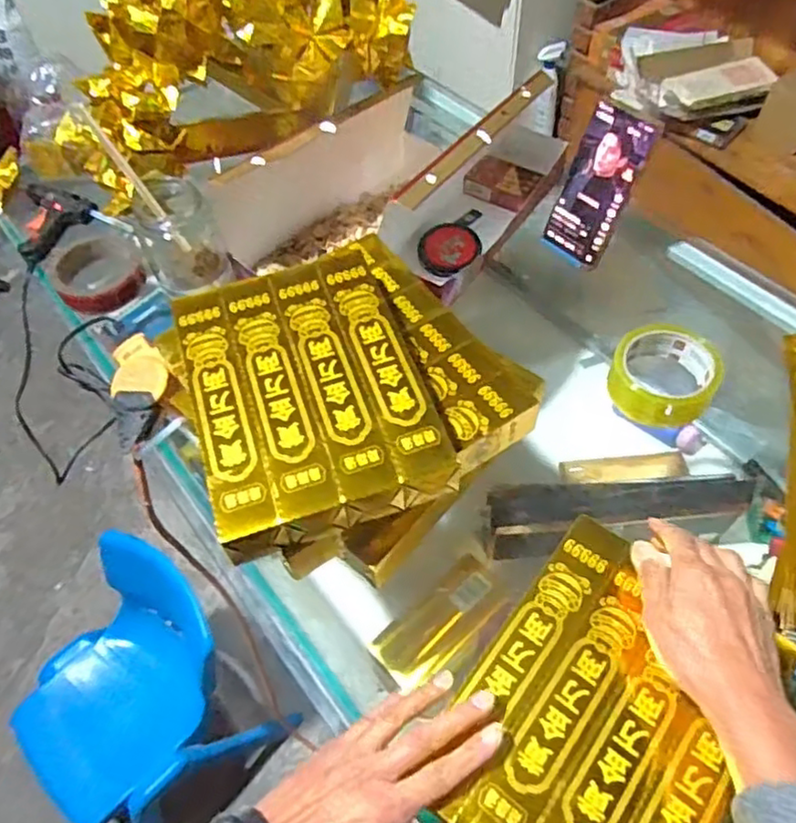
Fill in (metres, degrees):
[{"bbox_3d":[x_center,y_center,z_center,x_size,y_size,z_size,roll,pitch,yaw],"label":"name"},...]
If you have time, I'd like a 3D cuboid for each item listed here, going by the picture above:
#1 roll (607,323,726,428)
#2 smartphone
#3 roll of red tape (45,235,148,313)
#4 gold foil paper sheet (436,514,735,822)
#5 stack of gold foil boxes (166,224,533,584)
[{"bbox_3d":[0.249,-0.034,0.624,0.093,0.047,0.087,-2,56,2],"label":"roll"},{"bbox_3d":[0.205,-0.228,0.689,0.072,0.156,0.014,37,40,25],"label":"smartphone"},{"bbox_3d":[-0.345,-0.160,0.766,0.097,0.039,0.112,-38,62,-20],"label":"roll of red tape"},{"bbox_3d":[0.135,0.199,0.437,0.162,0.009,0.220,32,63,22],"label":"gold foil paper sheet"},{"bbox_3d":[-0.041,-0.019,0.568,0.281,0.108,0.263,-28,59,-15],"label":"stack of gold foil boxes"}]

